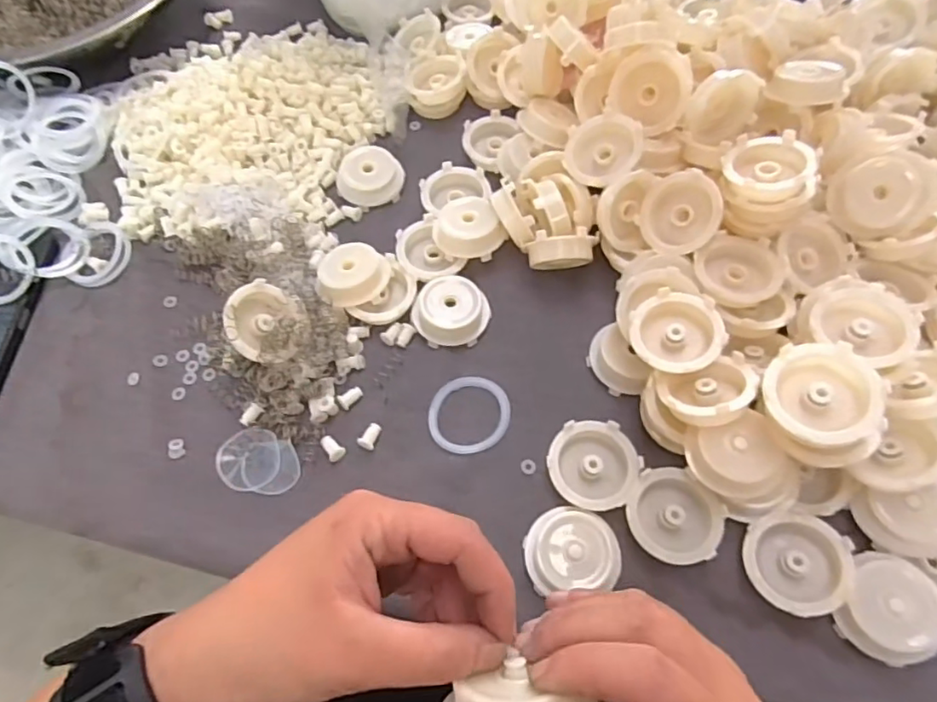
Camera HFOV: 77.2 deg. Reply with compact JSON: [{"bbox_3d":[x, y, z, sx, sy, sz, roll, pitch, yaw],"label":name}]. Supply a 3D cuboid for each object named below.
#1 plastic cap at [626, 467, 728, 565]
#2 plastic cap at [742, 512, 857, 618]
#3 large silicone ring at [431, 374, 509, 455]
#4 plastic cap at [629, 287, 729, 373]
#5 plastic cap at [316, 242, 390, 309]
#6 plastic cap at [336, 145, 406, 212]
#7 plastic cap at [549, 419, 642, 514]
[{"bbox_3d":[0.121,0.098,0.346,0.052,0.014,0.050,-1,62,2],"label":"plastic cap"},{"bbox_3d":[0.185,0.119,0.330,0.054,0.015,0.054,-5,61,10],"label":"plastic cap"},{"bbox_3d":[0.001,0.042,0.389,0.053,0.005,0.053,-1,62,2],"label":"large silicone ring"},{"bbox_3d":[0.128,-0.011,0.361,0.051,0.020,0.052,-1,62,2],"label":"plastic cap"},{"bbox_3d":[-0.082,-0.054,0.420,0.050,0.018,0.047,-9,77,-13],"label":"plastic cap"},{"bbox_3d":[-0.080,-0.141,0.473,0.051,0.019,0.045,-34,65,-15],"label":"plastic cap"},{"bbox_3d":[0.077,0.072,0.363,0.054,0.017,0.053,-1,62,2],"label":"plastic cap"}]

